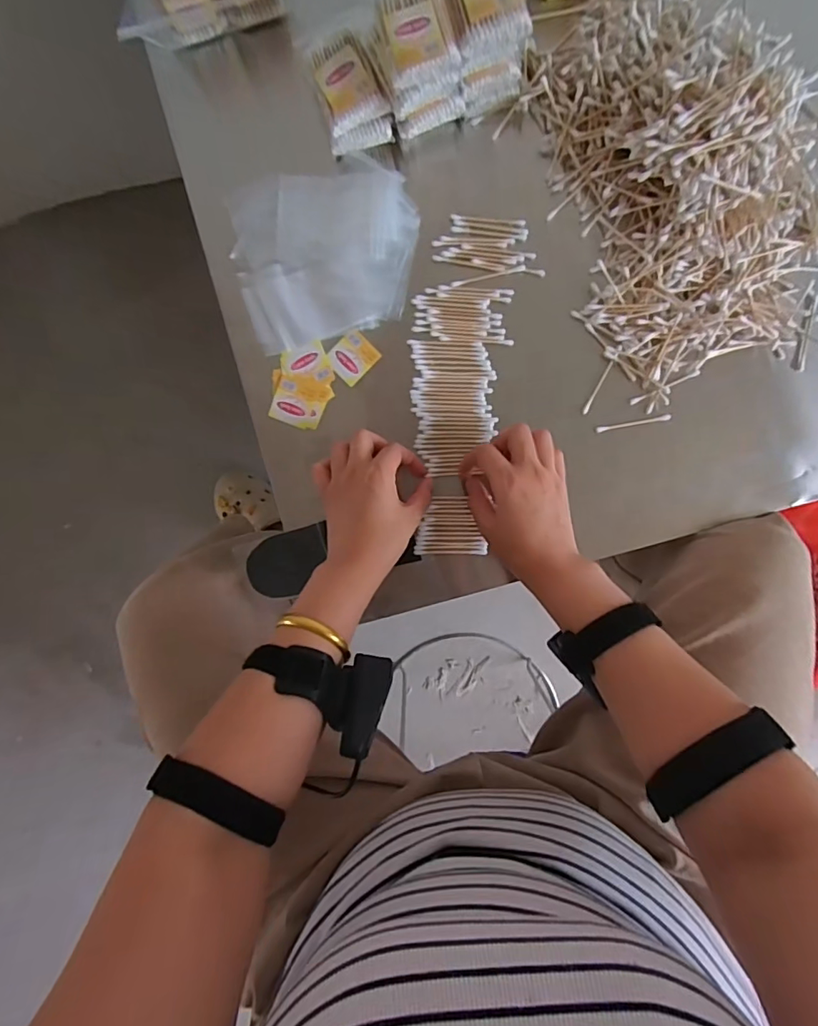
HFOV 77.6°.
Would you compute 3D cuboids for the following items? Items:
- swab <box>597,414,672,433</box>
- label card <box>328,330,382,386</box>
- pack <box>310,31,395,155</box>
[{"bbox_3d":[0.219,-0.087,0.494,0.073,0.005,0.006,-10,92,2],"label":"swab"},{"bbox_3d":[-0.055,-0.152,0.497,0.037,0.004,0.043,44,95,-5],"label":"label card"},{"bbox_3d":[-0.049,-0.370,0.450,0.057,0.032,0.075,-13,91,2],"label":"pack"}]

